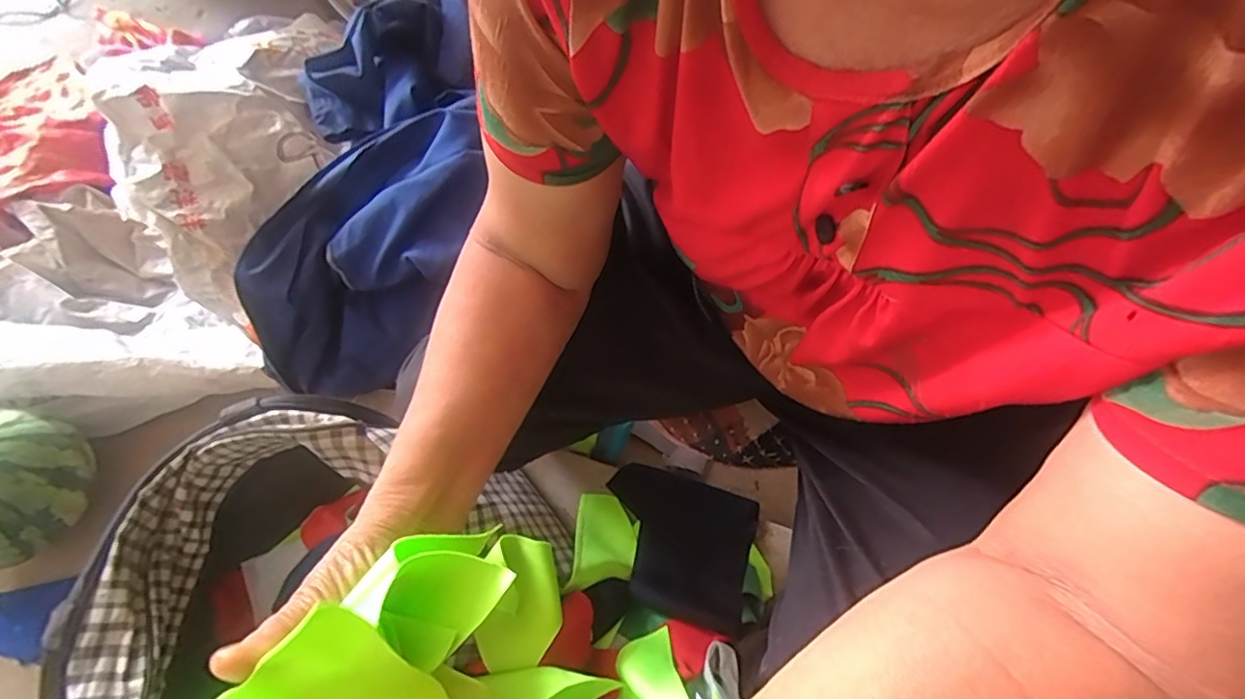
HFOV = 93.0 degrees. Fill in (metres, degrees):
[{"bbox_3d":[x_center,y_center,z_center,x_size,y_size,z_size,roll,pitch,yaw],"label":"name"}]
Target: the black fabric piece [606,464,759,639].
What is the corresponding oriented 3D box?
[{"bbox_3d":[0.057,0.213,0.667,0.168,0.025,0.173,14,42,14],"label":"black fabric piece"}]

